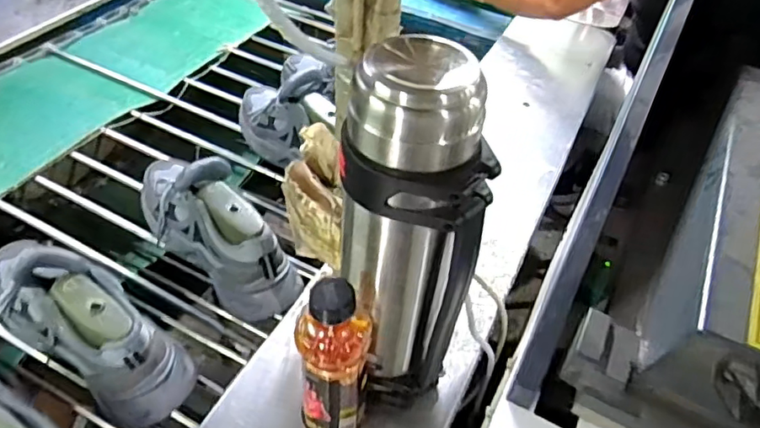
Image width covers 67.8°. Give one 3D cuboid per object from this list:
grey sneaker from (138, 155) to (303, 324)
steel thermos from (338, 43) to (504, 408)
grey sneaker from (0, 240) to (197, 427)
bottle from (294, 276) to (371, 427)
[{"bbox_3d":[-0.228,0.015,0.766,0.293,0.157,0.095,37,55,24],"label":"grey sneaker"},{"bbox_3d":[0.030,0.037,0.526,0.121,0.370,0.097,35,54,23],"label":"steel thermos"},{"bbox_3d":[-0.349,0.108,0.627,0.283,0.124,0.089,25,51,16],"label":"grey sneaker"},{"bbox_3d":[-0.046,0.153,0.548,0.068,0.223,0.063,1,48,-5],"label":"bottle"}]

